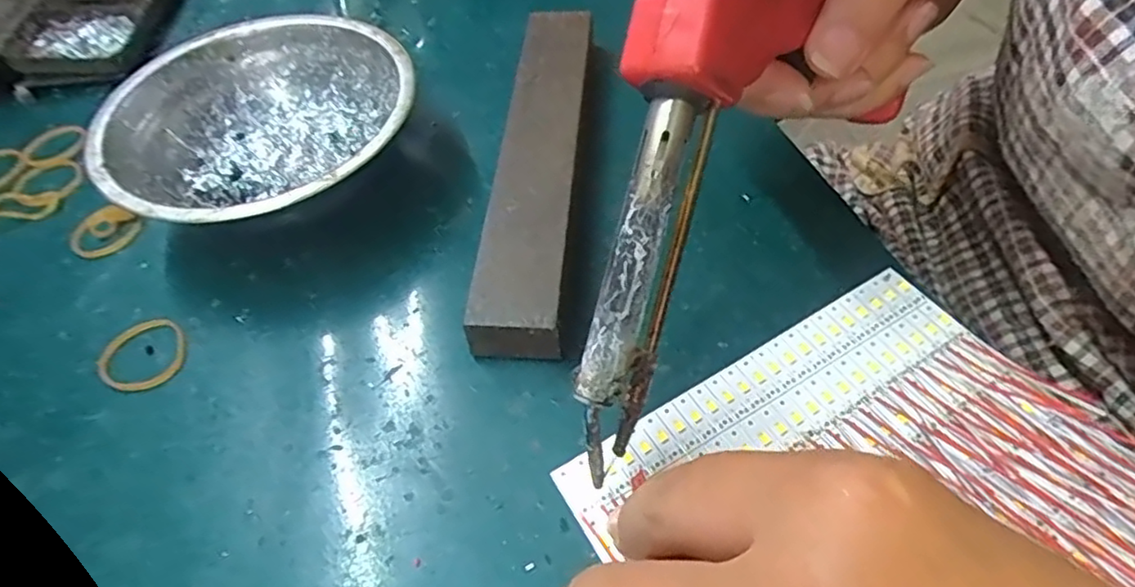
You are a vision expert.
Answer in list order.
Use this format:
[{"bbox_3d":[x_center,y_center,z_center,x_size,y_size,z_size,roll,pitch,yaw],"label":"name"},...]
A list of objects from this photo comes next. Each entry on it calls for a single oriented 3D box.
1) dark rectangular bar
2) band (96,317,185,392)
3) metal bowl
[{"bbox_3d":[-0.011,-0.056,0.267,0.031,0.024,0.186,2,53,6],"label":"dark rectangular bar"},{"bbox_3d":[-0.158,0.023,0.234,0.030,0.004,0.031,-24,55,-13],"label":"band"},{"bbox_3d":[-0.124,-0.065,0.270,0.119,0.043,0.120,-2,52,3],"label":"metal bowl"}]

